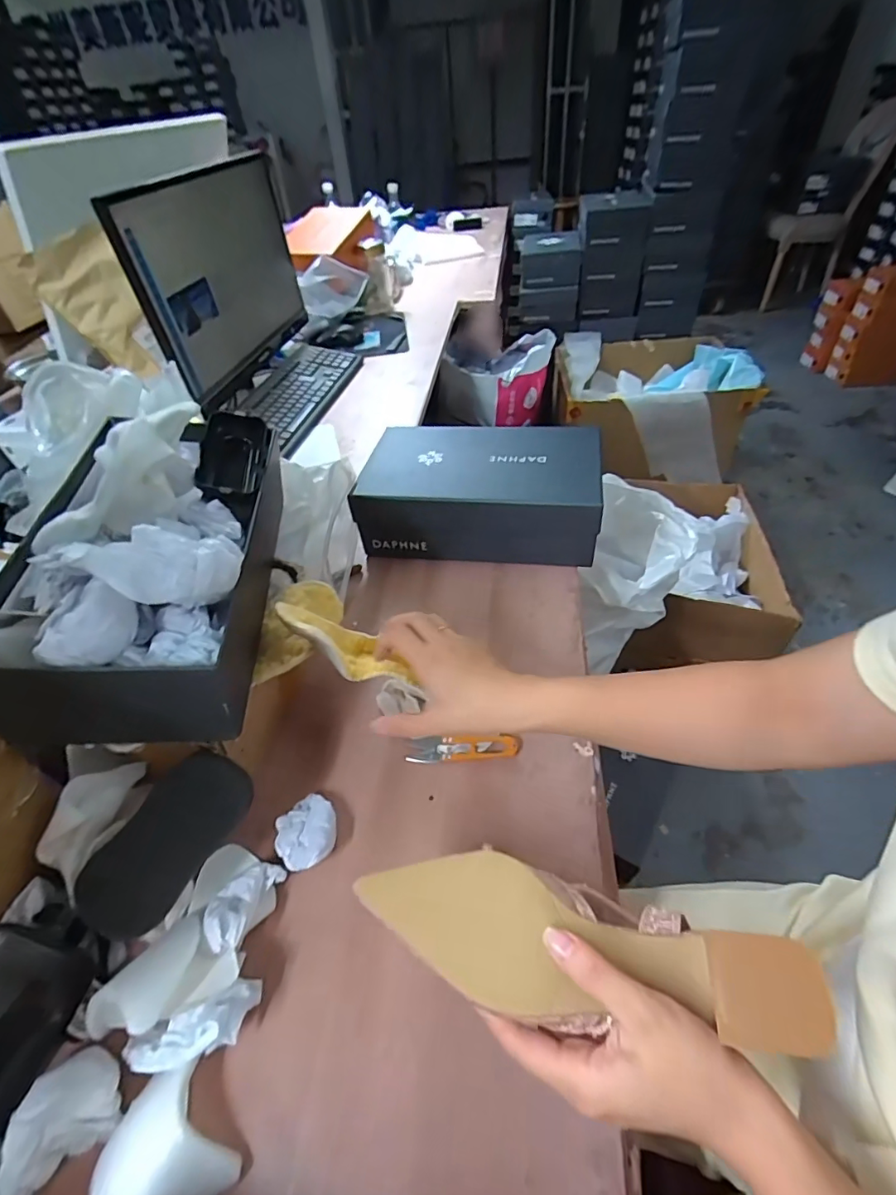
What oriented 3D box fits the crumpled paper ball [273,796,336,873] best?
[{"bbox_3d":[-0.116,0.191,0.415,0.046,0.026,0.060,-14,45,-8],"label":"crumpled paper ball"}]

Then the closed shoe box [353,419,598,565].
[{"bbox_3d":[0.043,-0.139,0.672,0.290,0.110,0.163,4,46,10],"label":"closed shoe box"}]

